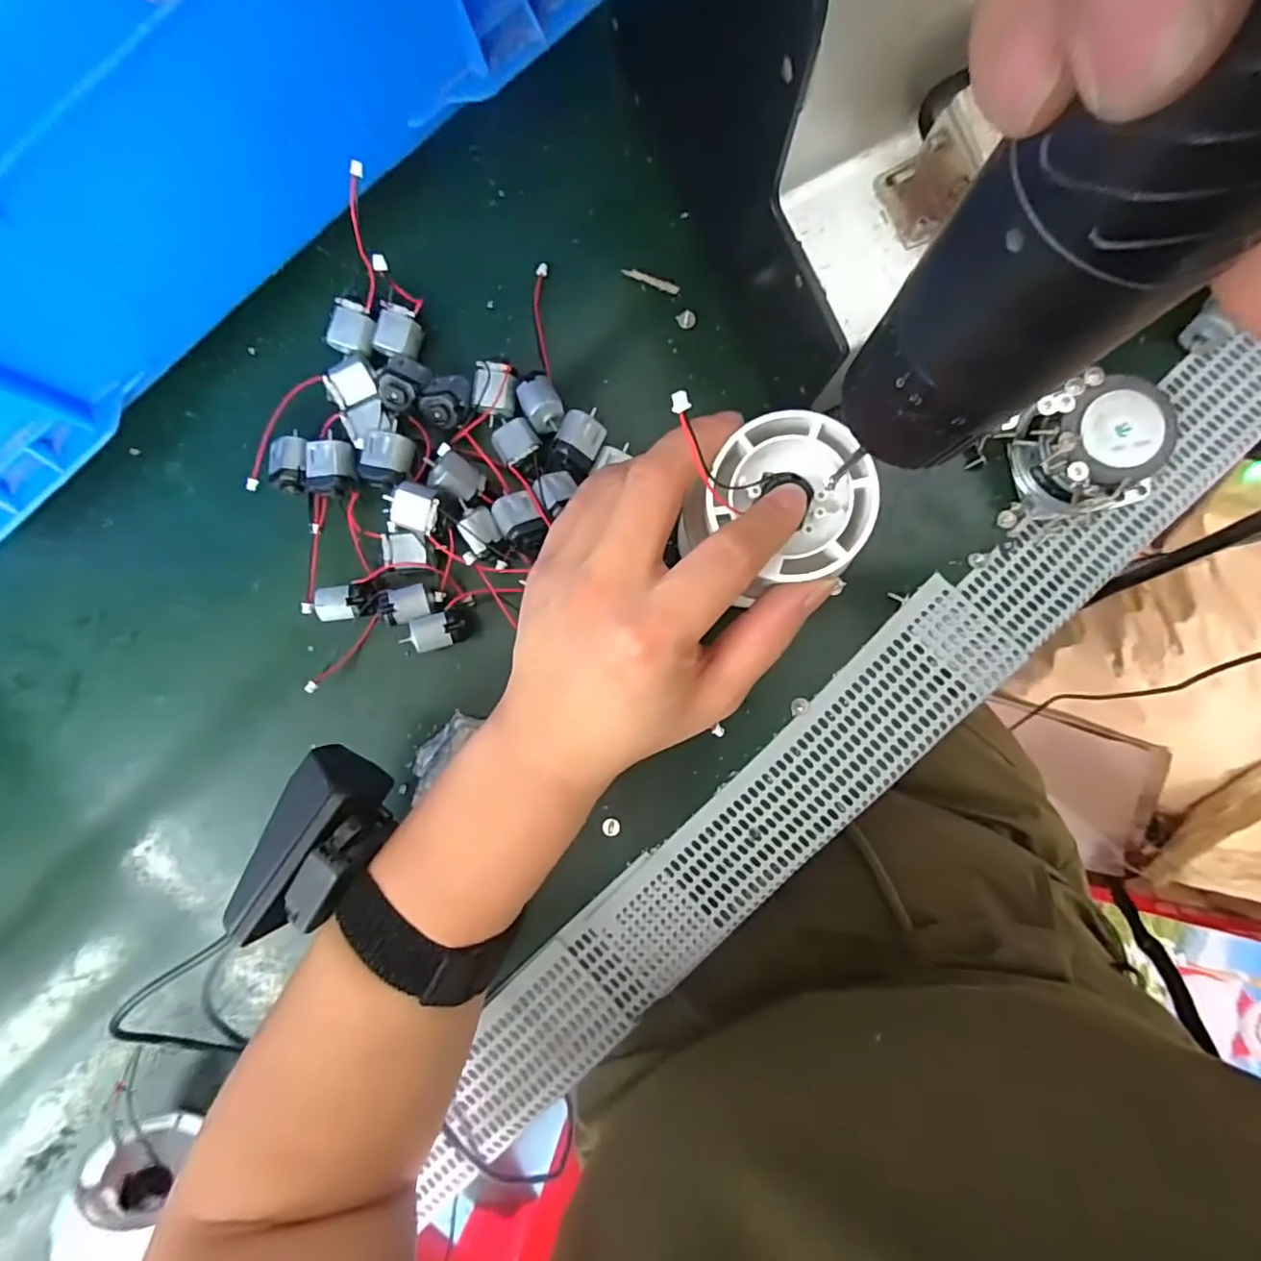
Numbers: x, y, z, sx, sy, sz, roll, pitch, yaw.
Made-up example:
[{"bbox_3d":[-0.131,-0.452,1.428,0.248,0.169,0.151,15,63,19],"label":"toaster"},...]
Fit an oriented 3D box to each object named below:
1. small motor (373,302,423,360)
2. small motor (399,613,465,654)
[{"bbox_3d":[-0.105,-0.134,0.267,0.018,0.014,0.020,16,91,2],"label":"small motor"},{"bbox_3d":[-0.088,0.001,0.269,0.026,0.021,0.015,-17,90,3],"label":"small motor"}]

